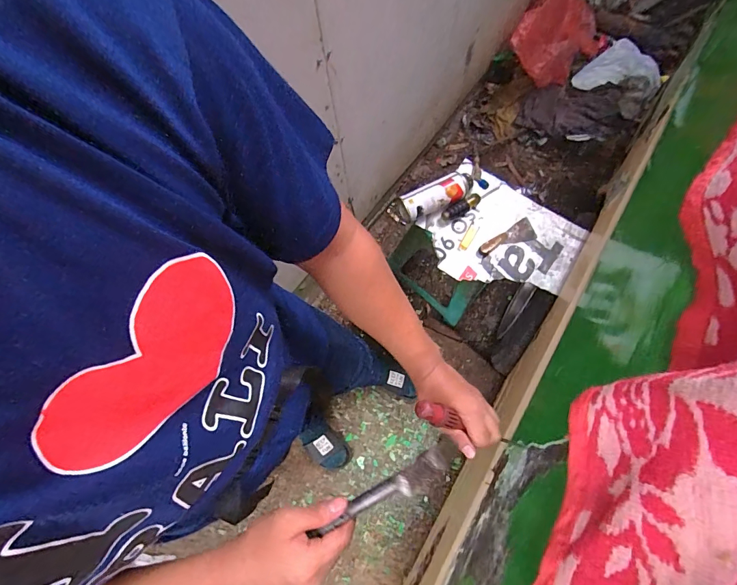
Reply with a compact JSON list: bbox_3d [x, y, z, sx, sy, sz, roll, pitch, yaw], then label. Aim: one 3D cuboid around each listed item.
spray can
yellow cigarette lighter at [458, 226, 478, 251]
[{"bbox_3d":[0.162,-0.231,0.950,0.204,0.078,0.064,-24,71,-6],"label":"spray can"},{"bbox_3d":[0.248,-0.135,0.962,0.022,0.007,0.076,31,75,12],"label":"yellow cigarette lighter"}]

